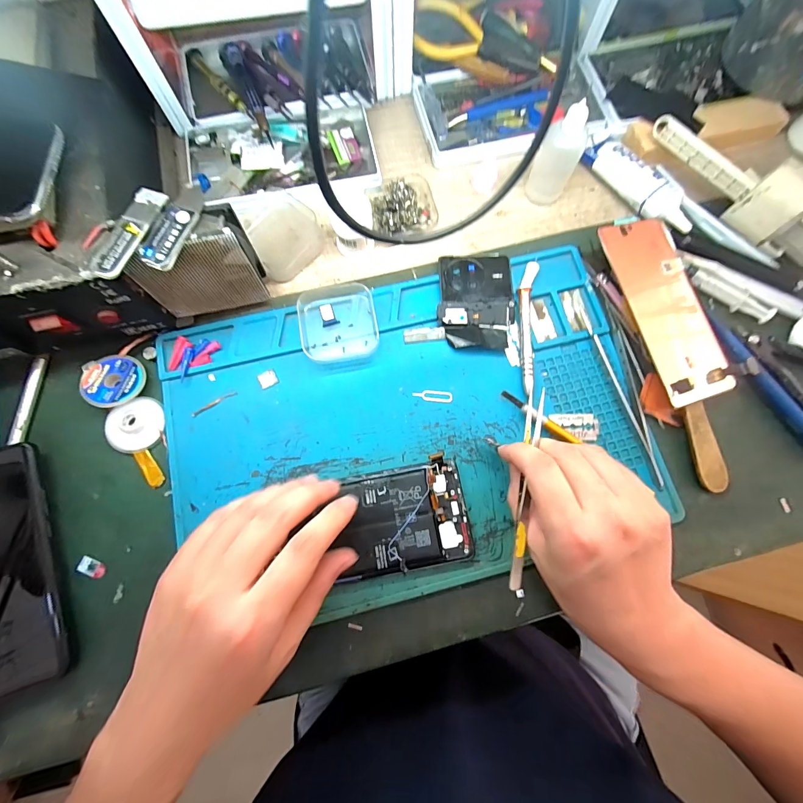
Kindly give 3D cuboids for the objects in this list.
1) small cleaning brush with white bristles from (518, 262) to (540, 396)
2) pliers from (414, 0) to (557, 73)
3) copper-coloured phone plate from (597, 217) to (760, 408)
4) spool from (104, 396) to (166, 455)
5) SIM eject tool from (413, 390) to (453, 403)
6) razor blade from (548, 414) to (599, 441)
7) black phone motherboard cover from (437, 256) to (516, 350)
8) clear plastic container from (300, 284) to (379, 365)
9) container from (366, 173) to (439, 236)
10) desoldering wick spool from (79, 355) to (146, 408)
[{"bbox_3d":[0.106,-0.065,0.311,0.017,0.011,0.120,7,77,1],"label":"small cleaning brush with white bristles"},{"bbox_3d":[0.083,-0.357,0.367,0.143,0.040,0.056,9,77,2],"label":"pliers"},{"bbox_3d":[0.223,-0.079,0.306,0.072,0.010,0.157,-15,82,-13],"label":"copper-coloured phone plate"},{"bbox_3d":[-0.210,0.019,0.288,0.043,0.010,0.038,-35,79,-8],"label":"spool"},{"bbox_3d":[0.026,-0.005,0.303,0.033,0.004,0.010,5,80,-1],"label":"SIM eject tool"},{"bbox_3d":[0.141,0.021,0.297,0.039,0.004,0.022,0,77,0],"label":"razor blade"},{"bbox_3d":[0.065,-0.087,0.318,0.063,0.009,0.085,1,77,0],"label":"black phone motherboard cover"},{"bbox_3d":[-0.052,-0.066,0.306,0.061,0.020,0.064,-10,77,-3],"label":"clear plastic container"},{"bbox_3d":[0.002,-0.185,0.339,0.060,0.020,0.058,-10,77,-3],"label":"container"},{"bbox_3d":[-0.231,-0.018,0.294,0.042,0.009,0.046,-26,73,-22],"label":"desoldering wick spool"}]

